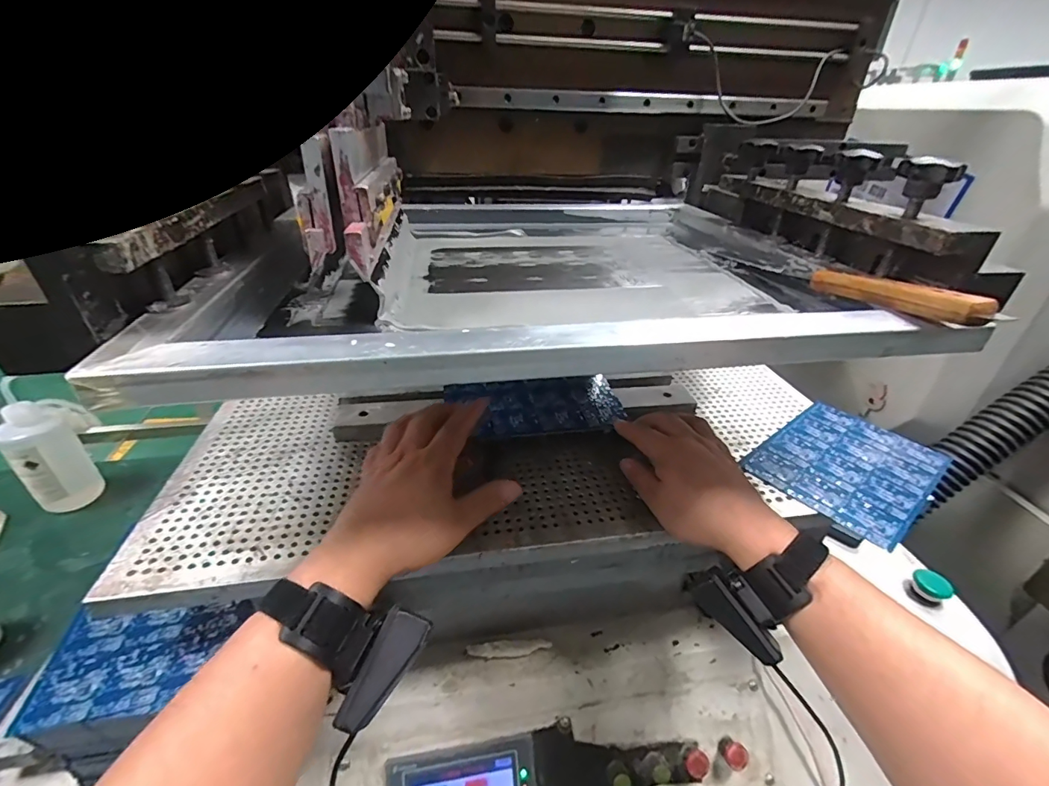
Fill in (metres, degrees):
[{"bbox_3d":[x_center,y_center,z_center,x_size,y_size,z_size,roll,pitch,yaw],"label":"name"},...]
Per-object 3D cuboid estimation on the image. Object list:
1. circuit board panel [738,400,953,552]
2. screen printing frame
[{"bbox_3d":[0.332,0.071,0.461,0.189,0.004,0.133,-23,40,-32],"label":"circuit board panel"},{"bbox_3d":[0.015,-0.129,0.415,0.510,0.049,0.454,-2,30,-9],"label":"screen printing frame"}]

